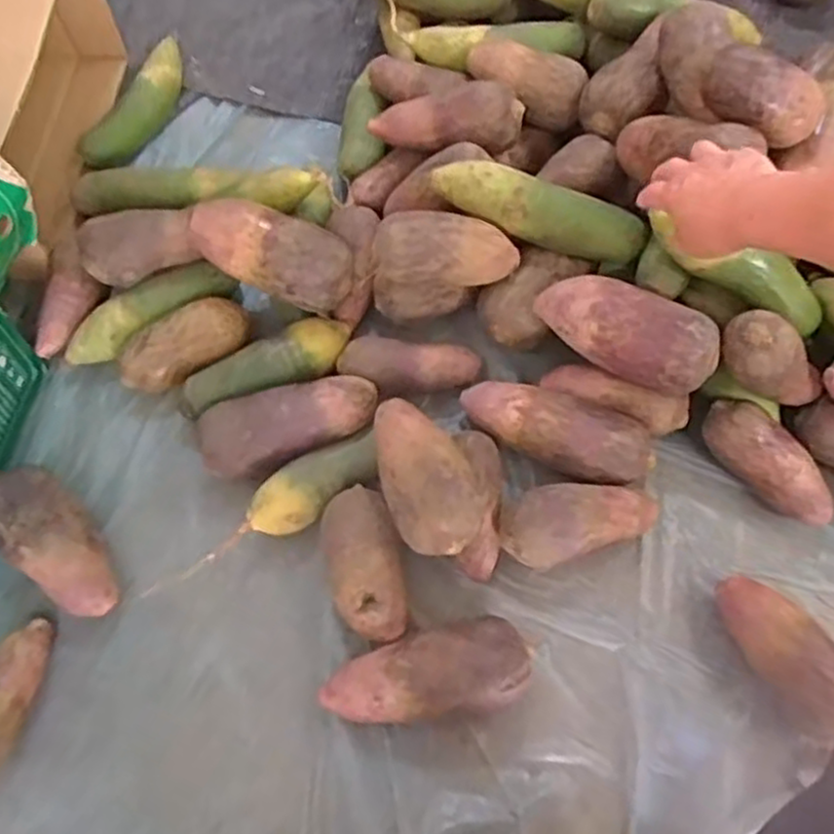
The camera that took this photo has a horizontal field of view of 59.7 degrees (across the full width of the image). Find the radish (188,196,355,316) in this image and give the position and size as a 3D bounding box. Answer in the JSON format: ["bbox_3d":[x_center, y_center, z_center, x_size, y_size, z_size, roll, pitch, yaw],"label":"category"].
[{"bbox_3d":[-0.142,-0.157,0.724,0.159,0.081,0.071,18,67,7],"label":"radish"}]

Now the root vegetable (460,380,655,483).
[{"bbox_3d":[0.136,0.011,0.716,0.188,0.067,0.076,25,68,10],"label":"root vegetable"}]

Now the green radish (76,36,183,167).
[{"bbox_3d":[-0.339,-0.378,0.883,0.052,0.050,0.196,25,68,9],"label":"green radish"}]

